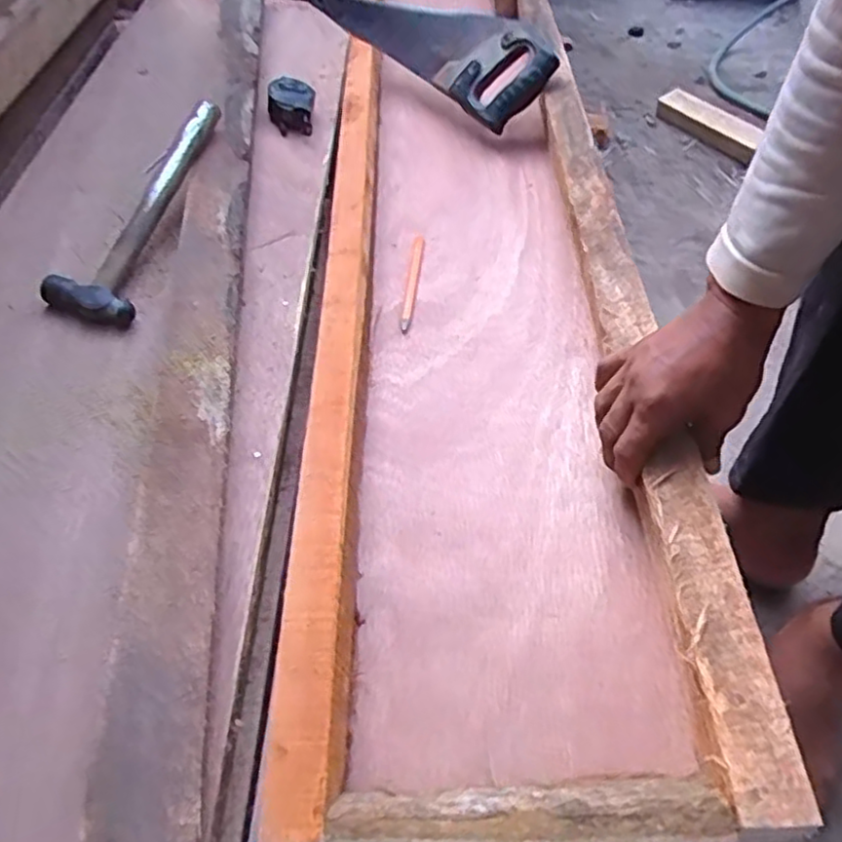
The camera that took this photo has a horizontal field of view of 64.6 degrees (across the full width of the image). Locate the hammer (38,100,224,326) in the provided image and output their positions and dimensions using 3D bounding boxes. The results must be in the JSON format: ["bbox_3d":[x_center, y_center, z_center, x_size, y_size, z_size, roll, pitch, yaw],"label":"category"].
[{"bbox_3d":[-0.262,-0.220,0.656,0.075,0.032,0.293,14,63,6],"label":"hammer"}]

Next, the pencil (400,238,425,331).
[{"bbox_3d":[-0.009,-0.152,0.731,0.012,0.011,0.155,7,51,1],"label":"pencil"}]

